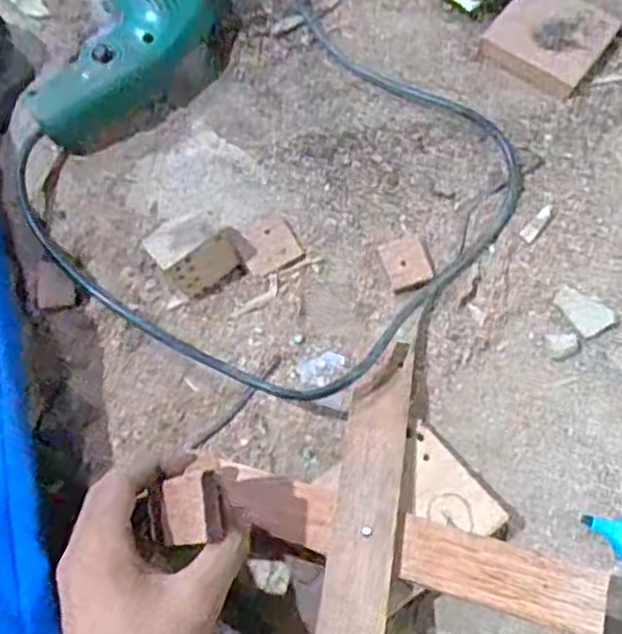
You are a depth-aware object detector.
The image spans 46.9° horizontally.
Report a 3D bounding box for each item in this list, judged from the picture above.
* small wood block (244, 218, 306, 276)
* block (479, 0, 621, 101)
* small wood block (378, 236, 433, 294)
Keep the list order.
[{"bbox_3d":[-0.030,-0.051,0.511,0.041,0.005,0.042,-31,72,-9],"label":"small wood block"},{"bbox_3d":[0.179,-0.211,0.543,0.079,0.019,0.071,36,75,14],"label":"block"},{"bbox_3d":[0.066,-0.038,0.496,0.029,0.004,0.038,-17,70,-4],"label":"small wood block"}]

